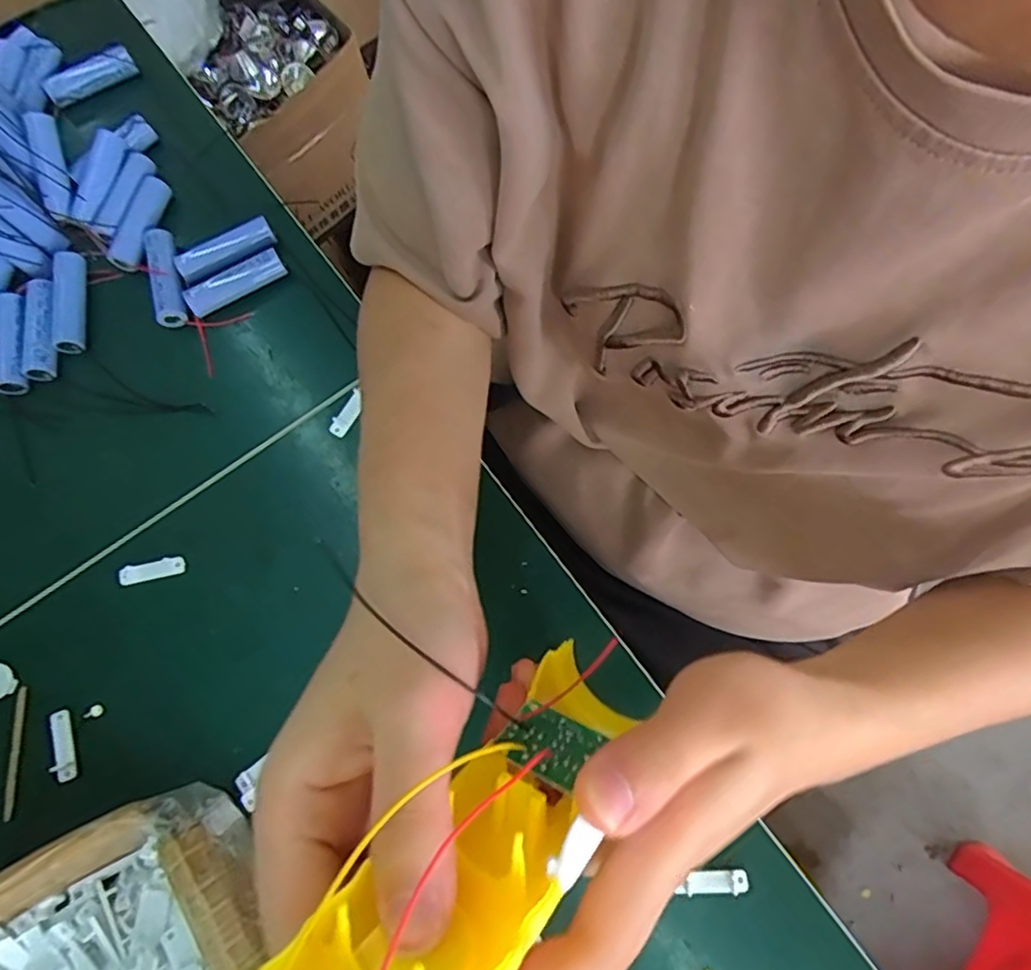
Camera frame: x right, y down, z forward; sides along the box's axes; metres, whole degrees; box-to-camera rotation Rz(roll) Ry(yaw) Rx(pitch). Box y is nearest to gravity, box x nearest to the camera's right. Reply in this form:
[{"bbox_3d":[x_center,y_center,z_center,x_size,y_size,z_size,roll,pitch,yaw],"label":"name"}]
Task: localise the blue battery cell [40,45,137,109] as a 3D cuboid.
[{"bbox_3d":[-0.308,-0.296,0.455,0.064,0.019,0.017,-28,75,-6],"label":"blue battery cell"}]

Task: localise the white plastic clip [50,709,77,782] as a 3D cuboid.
[{"bbox_3d":[-0.247,0.142,0.343,0.011,0.006,0.037,-20,74,-4],"label":"white plastic clip"}]

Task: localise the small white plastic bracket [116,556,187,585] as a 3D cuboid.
[{"bbox_3d":[-0.214,0.049,0.367,0.039,0.004,0.010,-12,74,-1],"label":"small white plastic bracket"}]

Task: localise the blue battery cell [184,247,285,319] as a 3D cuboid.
[{"bbox_3d":[-0.182,-0.130,0.409,0.065,0.020,0.014,-31,75,-7],"label":"blue battery cell"}]

